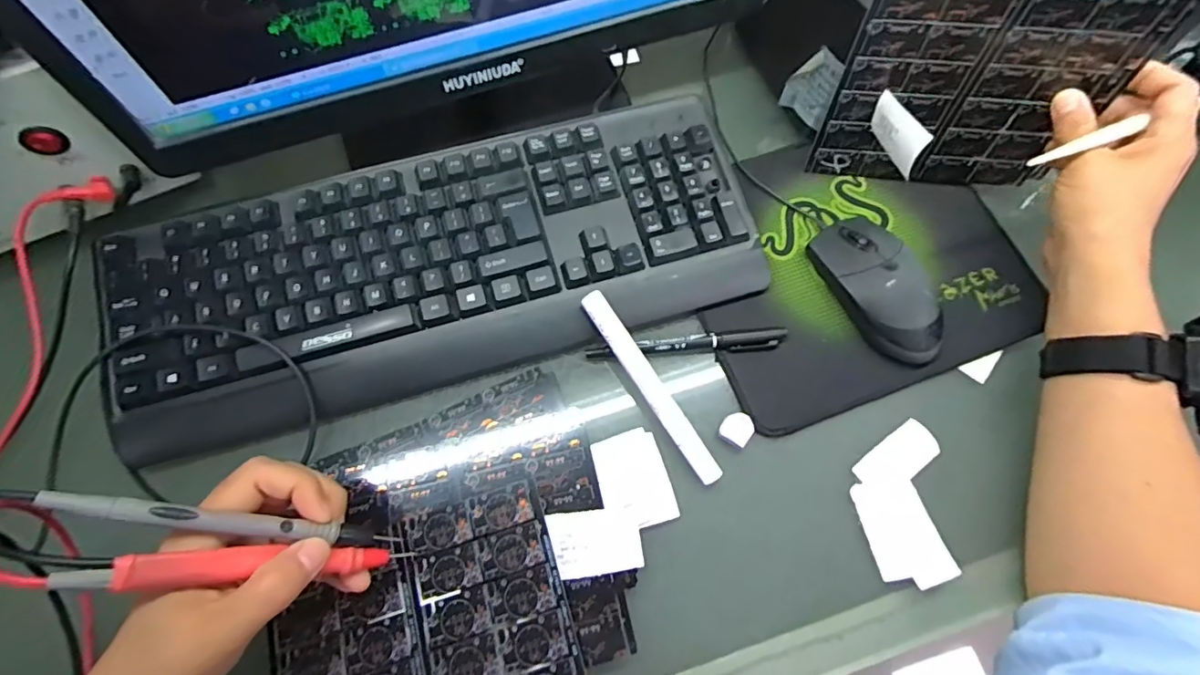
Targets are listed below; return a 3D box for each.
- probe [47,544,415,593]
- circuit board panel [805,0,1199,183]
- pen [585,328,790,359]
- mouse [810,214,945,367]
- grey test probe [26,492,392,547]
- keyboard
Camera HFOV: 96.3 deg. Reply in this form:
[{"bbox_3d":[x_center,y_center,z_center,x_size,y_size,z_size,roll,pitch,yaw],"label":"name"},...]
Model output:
[{"bbox_3d":[-0.159,0.106,0.254,0.141,0.017,0.015,15,63,-41],"label":"probe"},{"bbox_3d":[0.252,-0.164,0.365,0.175,0.141,0.005,5,58,3],"label":"circuit board panel"},{"bbox_3d":[0.061,0.004,0.372,0.137,0.008,0.013,-5,70,-3],"label":"pen"},{"bbox_3d":[0.194,-0.035,0.376,0.055,0.035,0.112,-16,71,-7],"label":"mouse"},{"bbox_3d":[-0.163,0.085,0.244,0.135,0.007,0.010,22,66,-33],"label":"grey test probe"},{"bbox_3d":[-0.103,-0.055,0.365,0.421,0.025,0.154,-17,71,-7],"label":"keyboard"}]

